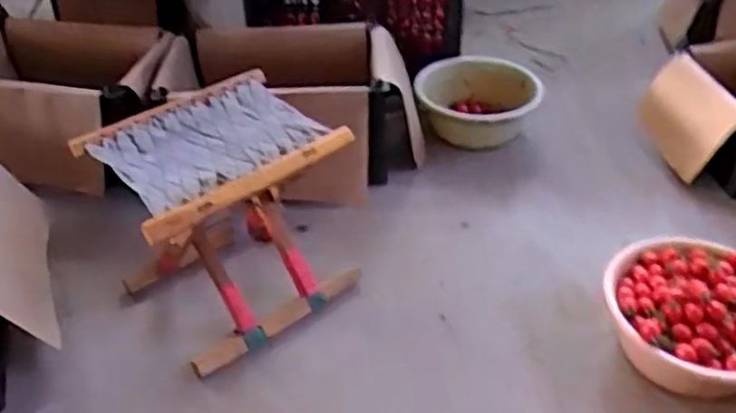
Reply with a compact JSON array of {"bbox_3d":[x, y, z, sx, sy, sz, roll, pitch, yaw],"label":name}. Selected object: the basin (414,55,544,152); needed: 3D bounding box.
[{"bbox_3d":[0.229,-0.223,1.459,0.241,0.106,0.229,0,37,0],"label":"basin"}]

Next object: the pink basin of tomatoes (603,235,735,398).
[{"bbox_3d":[0.462,0.157,0.963,0.245,0.126,0.229,0,37,0],"label":"pink basin of tomatoes"}]

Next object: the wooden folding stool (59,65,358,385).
[{"bbox_3d":[-0.210,0.025,1.024,0.299,0.312,0.251,-28,45,-32],"label":"wooden folding stool"}]

